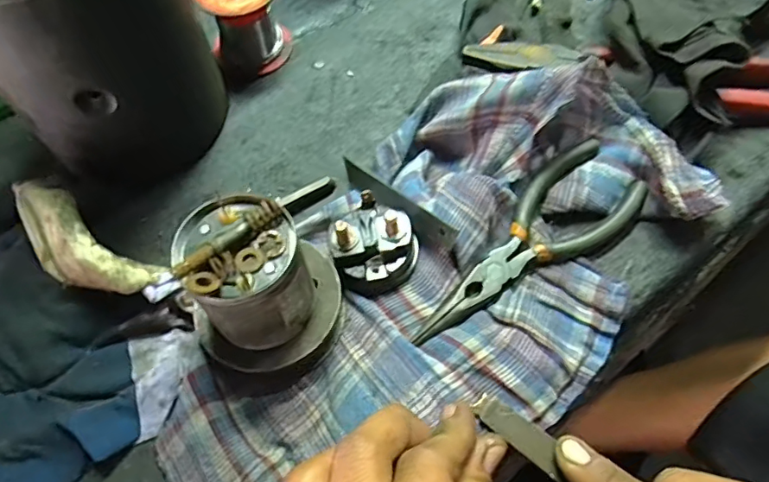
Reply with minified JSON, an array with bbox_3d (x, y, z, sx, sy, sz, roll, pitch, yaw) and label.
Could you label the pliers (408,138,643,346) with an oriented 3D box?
[{"bbox_3d":[0.075,0.003,0.277,0.147,0.013,0.051,-36,65,-17],"label":"pliers"}]

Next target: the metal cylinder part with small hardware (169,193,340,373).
[{"bbox_3d":[-0.056,0.021,0.240,0.066,0.074,0.065,-1,61,2],"label":"metal cylinder part with small hardware"}]

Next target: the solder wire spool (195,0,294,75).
[{"bbox_3d":[-0.091,-0.146,0.347,0.052,0.057,0.052,-18,62,-8],"label":"solder wire spool"}]

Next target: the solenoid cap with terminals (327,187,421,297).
[{"bbox_3d":[-0.008,-0.001,0.273,0.043,0.032,0.044,-1,61,2],"label":"solenoid cap with terminals"}]

